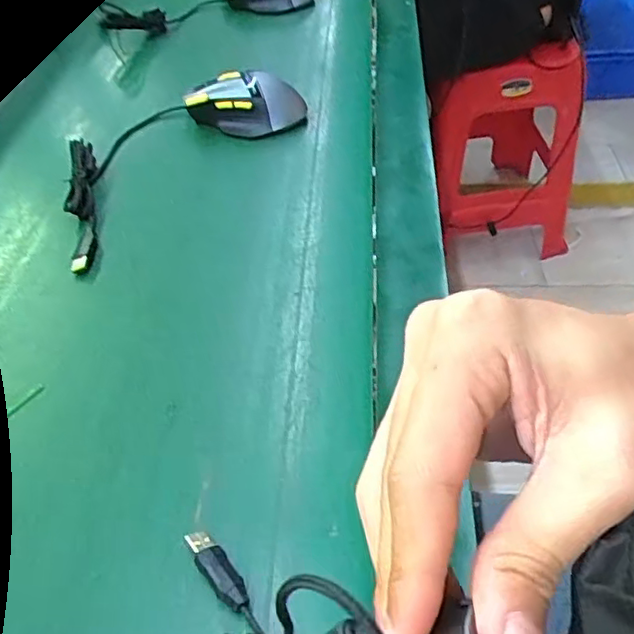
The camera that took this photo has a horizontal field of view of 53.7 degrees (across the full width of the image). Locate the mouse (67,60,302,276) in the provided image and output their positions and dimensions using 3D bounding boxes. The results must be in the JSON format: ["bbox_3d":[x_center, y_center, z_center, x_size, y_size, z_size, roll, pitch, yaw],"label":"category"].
[{"bbox_3d":[-0.147,-0.161,0.562,0.132,0.054,0.274,30,55,26],"label":"mouse"}]

